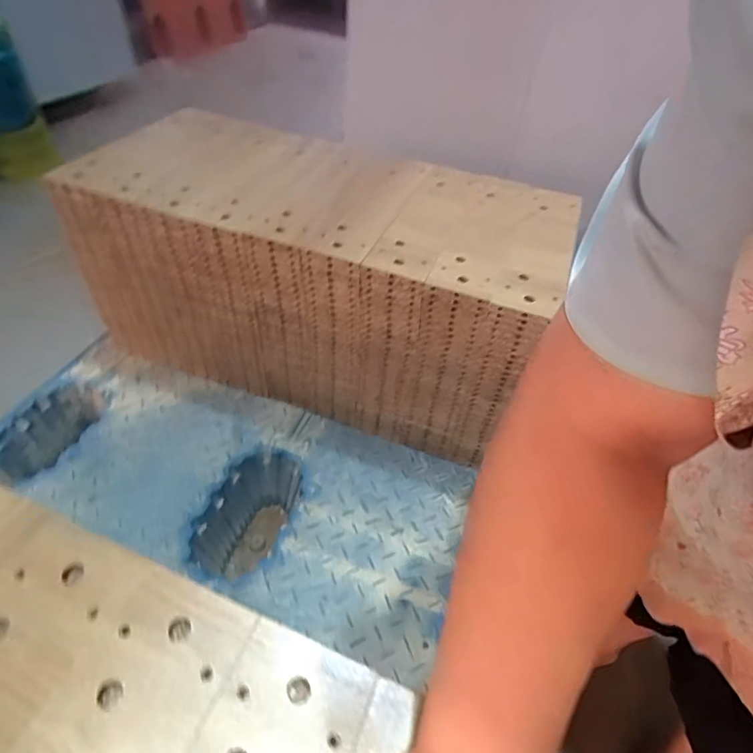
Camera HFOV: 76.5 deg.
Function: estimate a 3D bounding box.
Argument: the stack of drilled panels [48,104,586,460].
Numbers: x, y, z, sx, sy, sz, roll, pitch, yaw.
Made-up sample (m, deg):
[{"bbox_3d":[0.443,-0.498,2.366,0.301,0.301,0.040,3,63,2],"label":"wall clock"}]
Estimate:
[{"bbox_3d":[-0.100,-0.181,0.908,0.785,0.360,0.350,15,46,10],"label":"stack of drilled panels"}]

